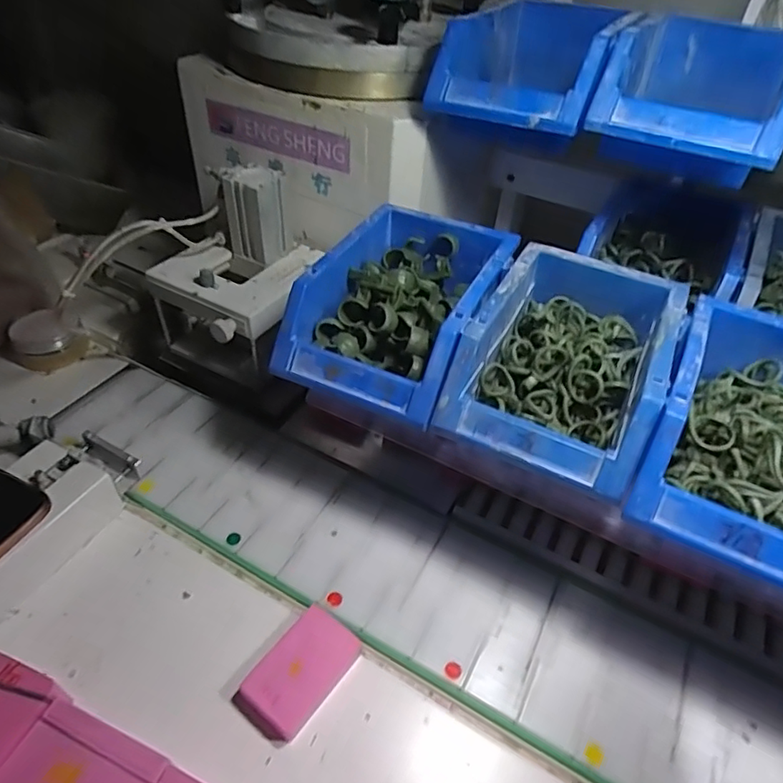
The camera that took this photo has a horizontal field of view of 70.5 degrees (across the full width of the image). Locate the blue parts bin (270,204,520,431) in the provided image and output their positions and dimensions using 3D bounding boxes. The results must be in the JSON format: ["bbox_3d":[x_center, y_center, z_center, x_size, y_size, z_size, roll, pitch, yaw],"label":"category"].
[{"bbox_3d":[0.010,-0.066,0.422,0.122,0.070,0.175,21,45,18],"label":"blue parts bin"}]

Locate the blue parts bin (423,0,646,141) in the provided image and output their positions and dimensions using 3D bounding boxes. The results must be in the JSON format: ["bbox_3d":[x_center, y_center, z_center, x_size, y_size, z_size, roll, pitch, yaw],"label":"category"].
[{"bbox_3d":[0.121,-0.273,0.463,0.124,0.064,0.196,20,44,17],"label":"blue parts bin"}]

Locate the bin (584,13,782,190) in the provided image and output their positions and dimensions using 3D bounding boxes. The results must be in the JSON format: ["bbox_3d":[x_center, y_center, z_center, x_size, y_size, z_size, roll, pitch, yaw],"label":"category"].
[{"bbox_3d":[0.233,-0.220,0.424,0.125,0.085,0.190,22,45,19],"label":"bin"}]

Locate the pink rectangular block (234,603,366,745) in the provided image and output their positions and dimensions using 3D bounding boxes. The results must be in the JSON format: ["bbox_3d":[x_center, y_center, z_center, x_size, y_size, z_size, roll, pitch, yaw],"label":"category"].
[{"bbox_3d":[-0.059,0.182,0.363,0.044,0.018,0.078,30,48,26],"label":"pink rectangular block"}]

